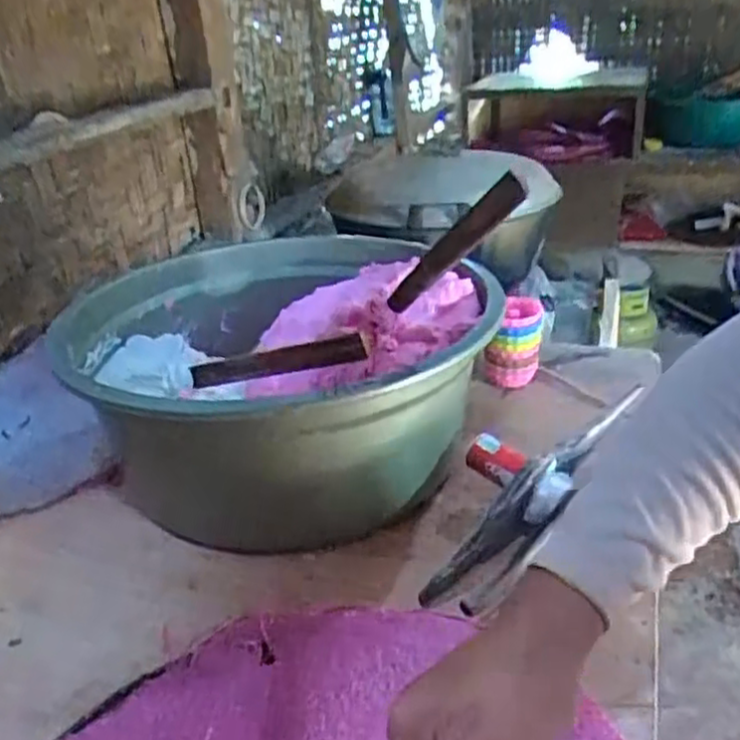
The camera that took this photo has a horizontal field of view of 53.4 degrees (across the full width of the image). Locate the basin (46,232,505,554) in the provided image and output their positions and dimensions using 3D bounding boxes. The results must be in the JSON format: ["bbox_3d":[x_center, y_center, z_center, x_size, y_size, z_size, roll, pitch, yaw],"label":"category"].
[{"bbox_3d":[-0.088,0.006,0.728,0.372,0.193,0.395,-3,26,2],"label":"basin"}]

